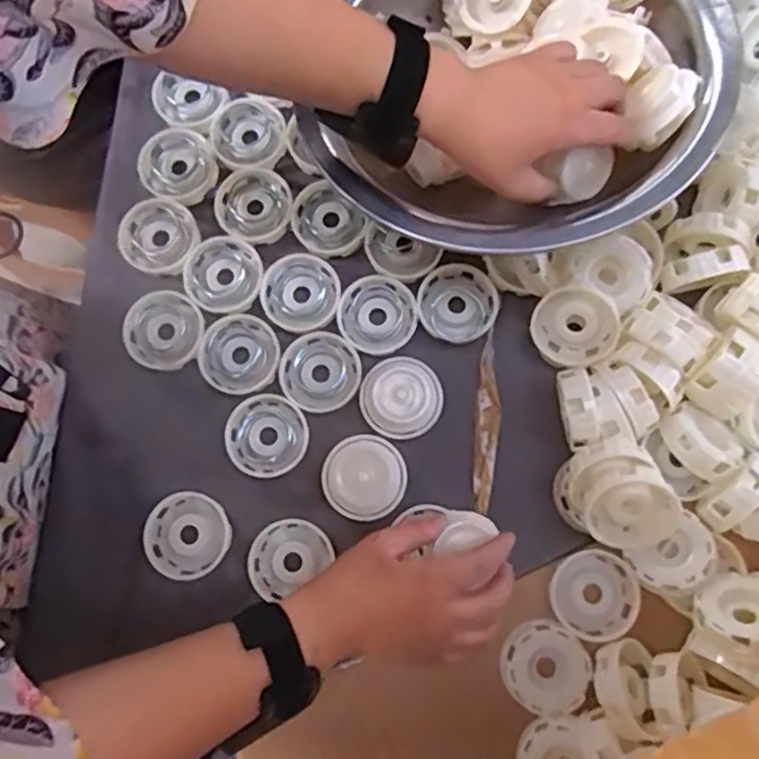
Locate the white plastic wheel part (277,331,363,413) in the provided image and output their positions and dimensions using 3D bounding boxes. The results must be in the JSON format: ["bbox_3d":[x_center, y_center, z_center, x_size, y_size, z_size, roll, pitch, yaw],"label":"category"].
[{"bbox_3d":[-0.046,-0.006,0.504,0.063,0.011,0.059,0,80,1],"label":"white plastic wheel part"}]

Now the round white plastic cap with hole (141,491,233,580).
[{"bbox_3d":[-0.143,0.115,0.482,0.062,0.006,0.060,0,80,1],"label":"round white plastic cap with hole"}]

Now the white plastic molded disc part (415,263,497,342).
[{"bbox_3d":[0.060,-0.059,0.518,0.062,0.022,0.058,37,83,7],"label":"white plastic molded disc part"}]

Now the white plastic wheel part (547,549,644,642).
[{"bbox_3d":[0.156,0.155,0.471,0.065,0.016,0.059,13,80,3],"label":"white plastic wheel part"}]

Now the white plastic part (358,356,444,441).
[{"bbox_3d":[0.017,0.014,0.493,0.060,0.019,0.059,0,80,1],"label":"white plastic part"}]

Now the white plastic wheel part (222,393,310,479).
[{"bbox_3d":[-0.087,0.043,0.495,0.062,0.008,0.059,35,83,7],"label":"white plastic wheel part"}]

